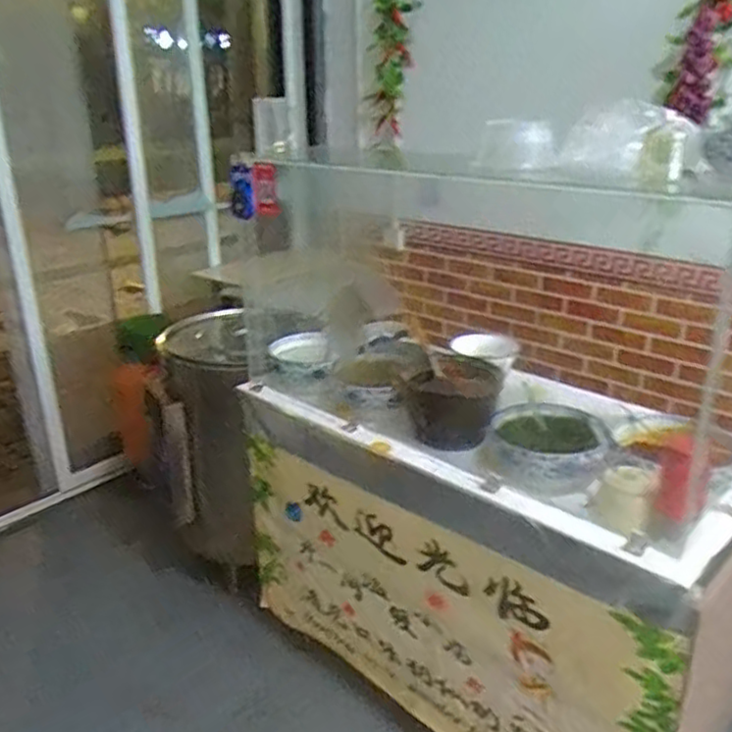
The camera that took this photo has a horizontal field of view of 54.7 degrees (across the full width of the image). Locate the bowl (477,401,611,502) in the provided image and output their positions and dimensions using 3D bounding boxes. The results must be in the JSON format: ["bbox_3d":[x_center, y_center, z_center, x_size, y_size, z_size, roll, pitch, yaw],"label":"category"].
[{"bbox_3d":[0.355,0.171,1.440,0.224,0.153,0.224,-4,19,1],"label":"bowl"}]

